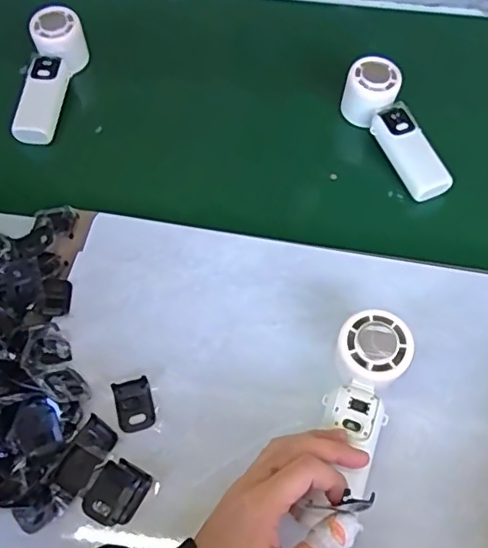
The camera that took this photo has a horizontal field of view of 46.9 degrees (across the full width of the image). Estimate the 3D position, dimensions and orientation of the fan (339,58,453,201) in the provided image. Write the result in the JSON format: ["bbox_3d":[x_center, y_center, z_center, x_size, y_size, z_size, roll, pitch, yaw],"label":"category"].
[{"bbox_3d":[0.165,-0.157,0.596,0.054,0.054,0.161,-25,63,-13],"label":"fan"}]

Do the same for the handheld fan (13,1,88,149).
[{"bbox_3d":[-0.223,-0.224,0.644,0.053,0.040,0.168,8,77,4],"label":"handheld fan"}]

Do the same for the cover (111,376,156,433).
[{"bbox_3d":[-0.089,0.107,0.456,0.030,0.010,0.039,-16,62,-9],"label":"cover"}]

